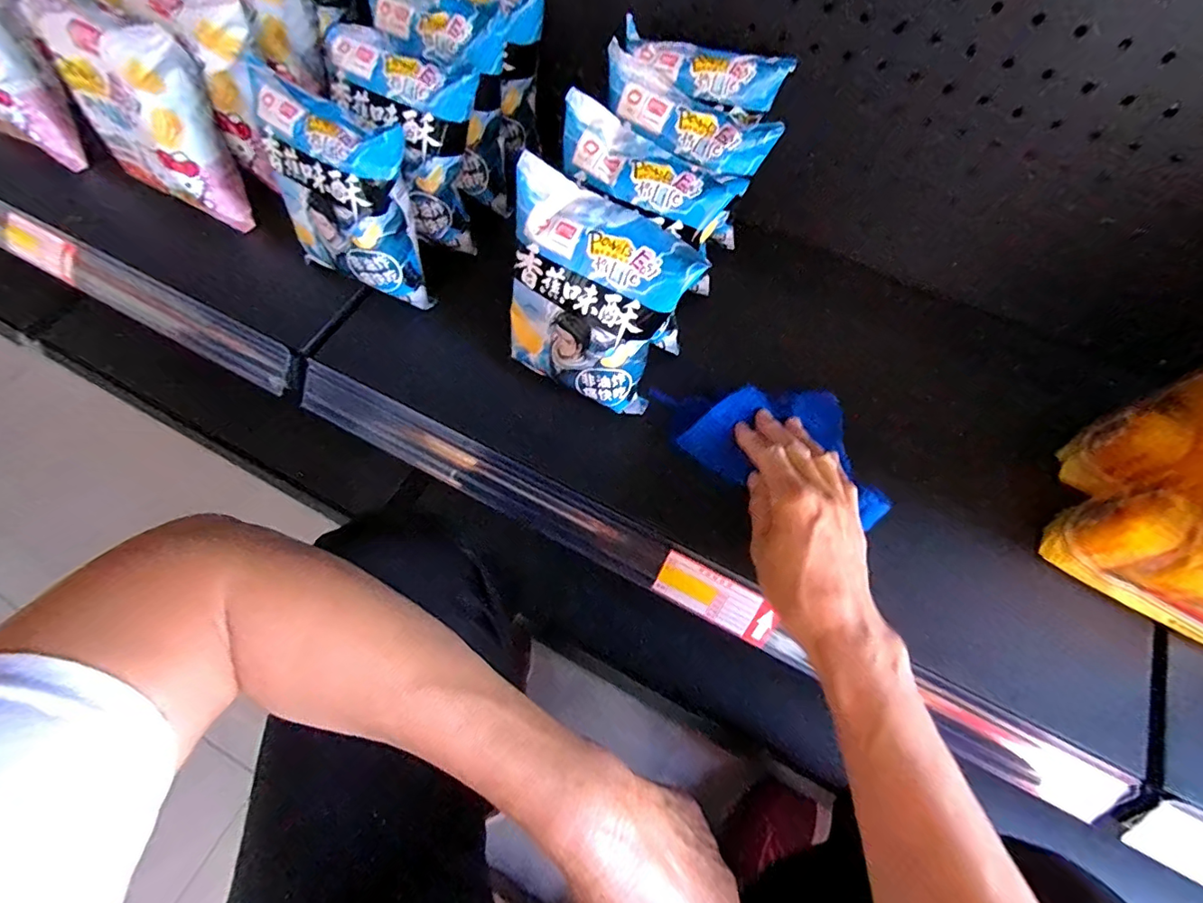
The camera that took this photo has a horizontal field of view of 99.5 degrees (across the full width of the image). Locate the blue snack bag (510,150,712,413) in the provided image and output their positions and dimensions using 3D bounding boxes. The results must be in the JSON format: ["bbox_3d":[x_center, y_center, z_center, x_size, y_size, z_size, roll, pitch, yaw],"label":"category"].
[{"bbox_3d":[-0.011,-0.103,0.376,0.131,0.137,0.074,33,68,12],"label":"blue snack bag"}]

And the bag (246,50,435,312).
[{"bbox_3d":[-0.206,-0.204,0.416,0.118,0.138,0.073,32,68,12],"label":"bag"}]

